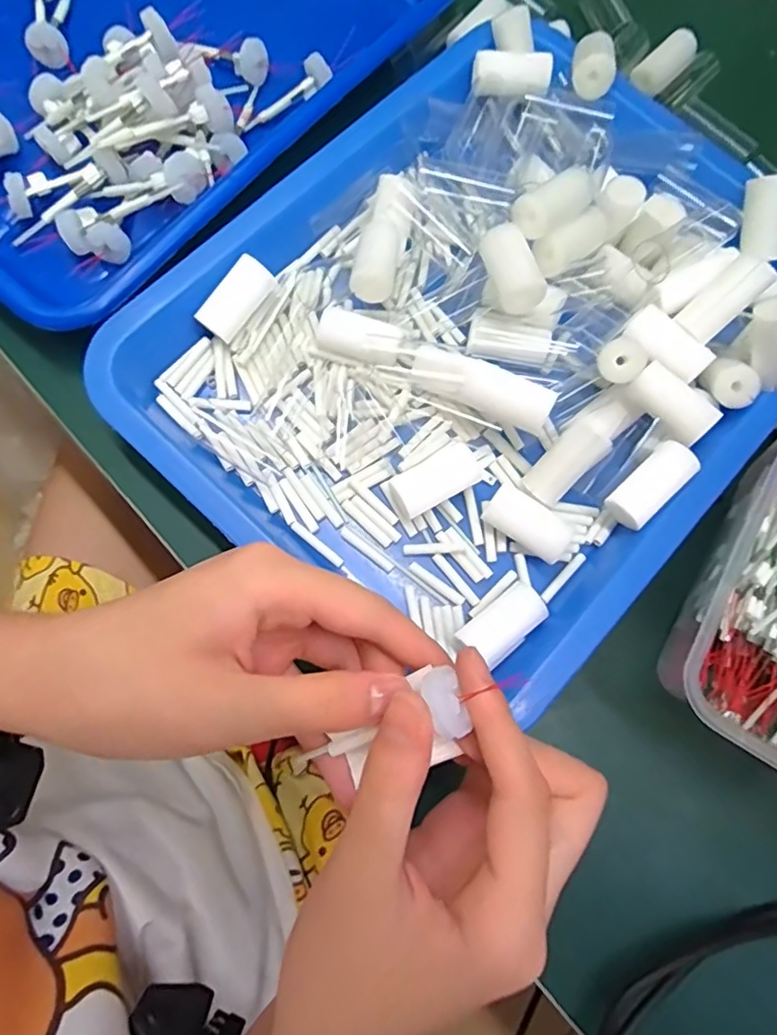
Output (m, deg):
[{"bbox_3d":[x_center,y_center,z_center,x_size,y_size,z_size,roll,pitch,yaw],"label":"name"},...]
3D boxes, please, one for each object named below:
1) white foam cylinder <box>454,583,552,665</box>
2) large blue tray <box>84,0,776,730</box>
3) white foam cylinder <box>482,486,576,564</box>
[{"bbox_3d":[0.051,0.049,0.263,0.040,0.019,0.020,-36,80,-10],"label":"white foam cylinder"},{"bbox_3d":[0.054,-0.095,0.288,0.262,0.050,0.328,42,78,8],"label":"large blue tray"},{"bbox_3d":[0.065,0.004,0.275,0.040,0.018,0.020,35,78,7],"label":"white foam cylinder"}]

